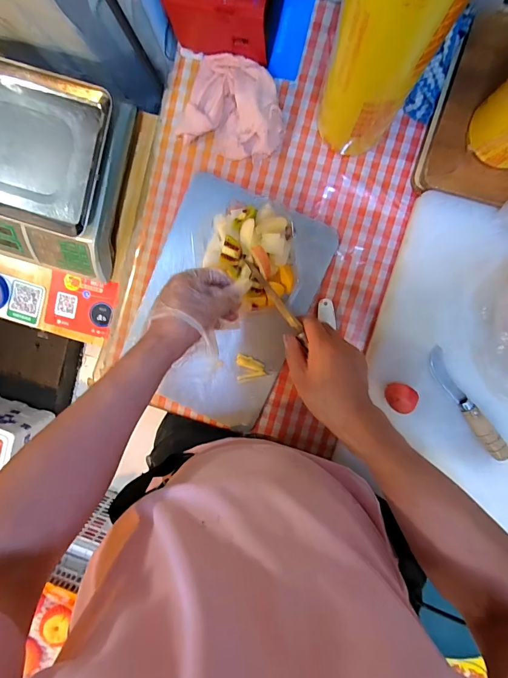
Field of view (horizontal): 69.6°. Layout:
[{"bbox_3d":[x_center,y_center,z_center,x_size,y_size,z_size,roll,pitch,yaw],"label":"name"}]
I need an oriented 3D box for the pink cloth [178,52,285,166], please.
[{"bbox_3d":[-0.026,-0.326,0.515,0.141,0.036,0.119,17,98,2],"label":"pink cloth"}]

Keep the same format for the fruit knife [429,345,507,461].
[{"bbox_3d":[0.299,0.093,0.512,0.025,0.019,0.181,-34,93,7],"label":"fruit knife"}]

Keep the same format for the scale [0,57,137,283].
[{"bbox_3d":[-0.427,-0.302,0.657,0.358,0.104,0.308,15,98,2],"label":"scale"}]

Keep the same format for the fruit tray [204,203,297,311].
[{"bbox_3d":[-0.003,-0.118,0.521,0.123,0.058,0.145,-2,97,4],"label":"fruit tray"}]

